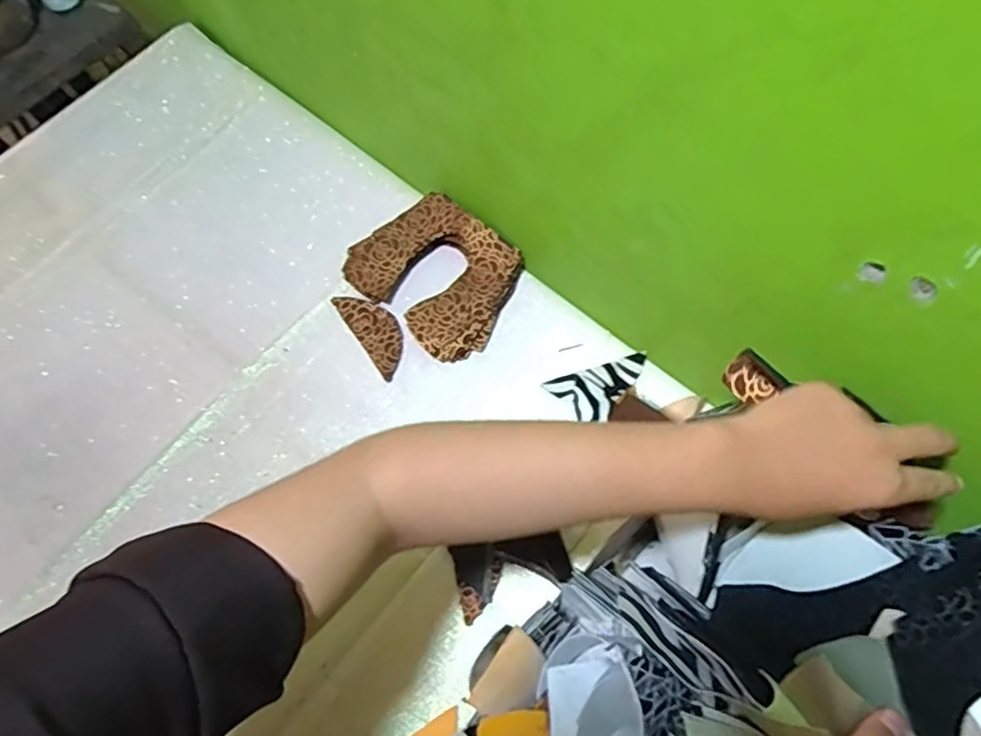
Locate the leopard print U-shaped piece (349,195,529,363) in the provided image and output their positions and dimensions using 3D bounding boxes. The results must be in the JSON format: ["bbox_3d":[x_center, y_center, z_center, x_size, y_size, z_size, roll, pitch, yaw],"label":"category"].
[{"bbox_3d":[-0.058,-0.099,0.649,0.174,0.036,0.135,38,74,15],"label":"leopard print U-shaped piece"}]

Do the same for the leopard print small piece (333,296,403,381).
[{"bbox_3d":[-0.115,-0.039,0.644,0.043,0.006,0.101,-33,75,-15],"label":"leopard print small piece"}]

